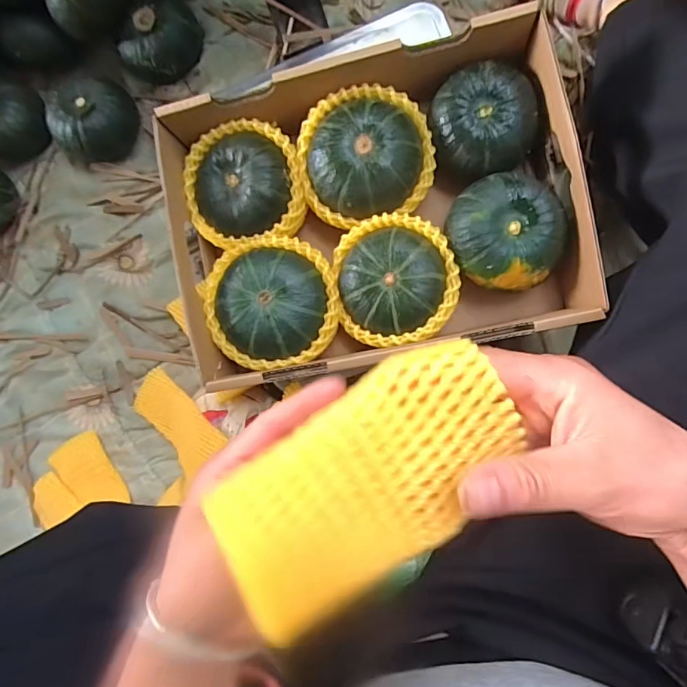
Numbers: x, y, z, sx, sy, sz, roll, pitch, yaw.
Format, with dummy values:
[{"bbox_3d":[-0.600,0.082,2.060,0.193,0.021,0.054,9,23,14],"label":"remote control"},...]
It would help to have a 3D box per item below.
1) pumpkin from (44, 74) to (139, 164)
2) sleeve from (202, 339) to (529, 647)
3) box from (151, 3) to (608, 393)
[{"bbox_3d":[-0.313,-0.274,0.565,0.103,0.058,0.095,2,91,8],"label":"pumpkin"},{"bbox_3d":[0.015,0.059,0.201,0.127,0.032,0.074,-37,90,-11],"label":"sleeve"},{"bbox_3d":[0.022,-0.115,0.427,0.348,0.082,0.265,-12,89,8],"label":"box"}]

